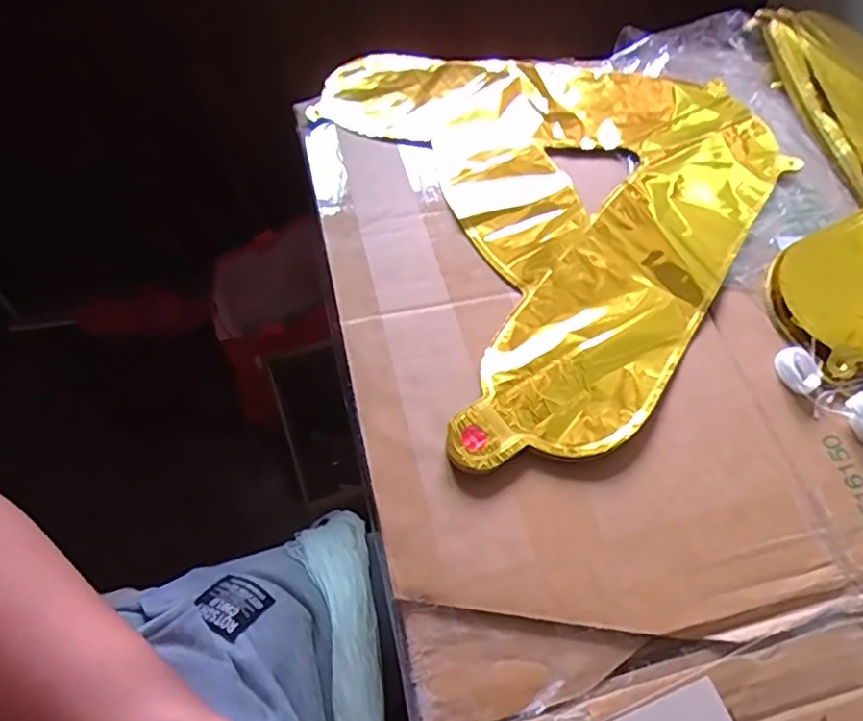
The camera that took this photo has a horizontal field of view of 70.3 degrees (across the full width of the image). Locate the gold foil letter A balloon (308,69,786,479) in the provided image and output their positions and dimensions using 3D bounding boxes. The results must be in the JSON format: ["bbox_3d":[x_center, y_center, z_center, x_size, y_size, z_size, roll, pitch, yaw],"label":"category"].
[{"bbox_3d":[0.112,-0.144,0.474,0.360,0.012,0.387,-22,64,-14],"label":"gold foil letter A balloon"}]

